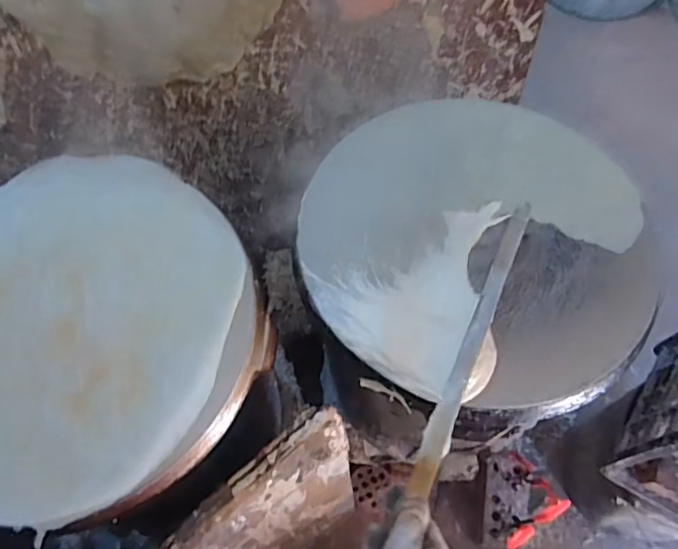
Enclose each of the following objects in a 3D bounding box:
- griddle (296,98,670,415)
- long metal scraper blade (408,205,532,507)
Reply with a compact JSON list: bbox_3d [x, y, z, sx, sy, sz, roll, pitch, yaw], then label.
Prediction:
[{"bbox_3d":[0.155,-0.046,0.603,0.359,0.027,0.369,35,69,17],"label":"griddle"},{"bbox_3d":[0.128,0.060,0.533,0.021,0.028,0.299,22,70,11],"label":"long metal scraper blade"}]

